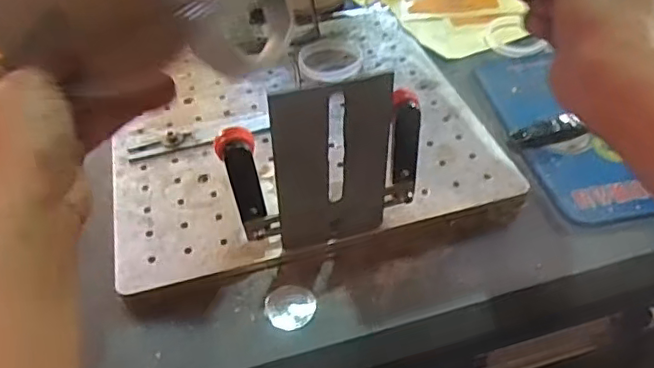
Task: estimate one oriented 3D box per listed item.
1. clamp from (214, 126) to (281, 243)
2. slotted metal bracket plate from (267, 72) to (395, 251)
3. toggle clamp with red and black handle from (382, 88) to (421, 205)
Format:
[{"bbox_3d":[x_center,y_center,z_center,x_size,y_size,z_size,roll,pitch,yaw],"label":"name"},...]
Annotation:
[{"bbox_3d":[-0.050,0.001,0.379,0.021,0.076,0.024,-30,46,-24],"label":"clamp"},{"bbox_3d":[0.004,-0.008,0.364,0.072,0.122,0.005,-11,44,-10],"label":"slotted metal bracket plate"},{"bbox_3d":[0.050,-0.023,0.393,0.022,0.077,0.024,1,42,9],"label":"toggle clamp with red and black handle"}]

